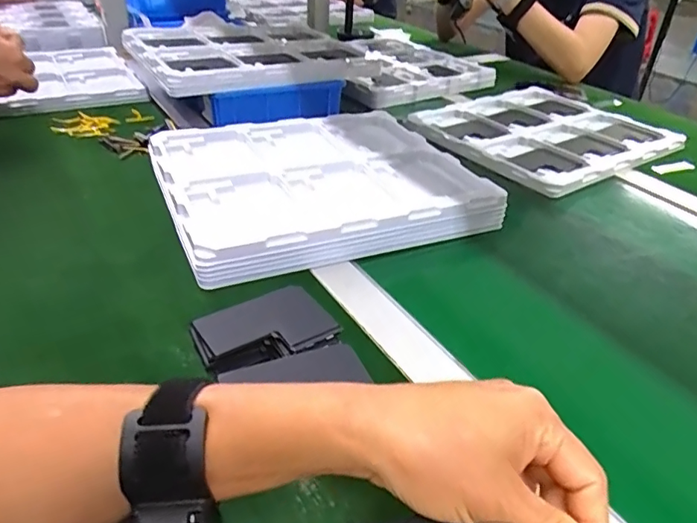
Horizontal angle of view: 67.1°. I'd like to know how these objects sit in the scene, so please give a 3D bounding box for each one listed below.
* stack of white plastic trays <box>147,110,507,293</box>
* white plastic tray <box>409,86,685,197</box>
[{"bbox_3d":[-0.031,-0.094,0.587,0.333,0.041,0.278,-13,39,-22],"label":"stack of white plastic trays"},{"bbox_3d":[0.283,-0.187,0.766,0.313,0.021,0.280,-22,43,-31],"label":"white plastic tray"}]

